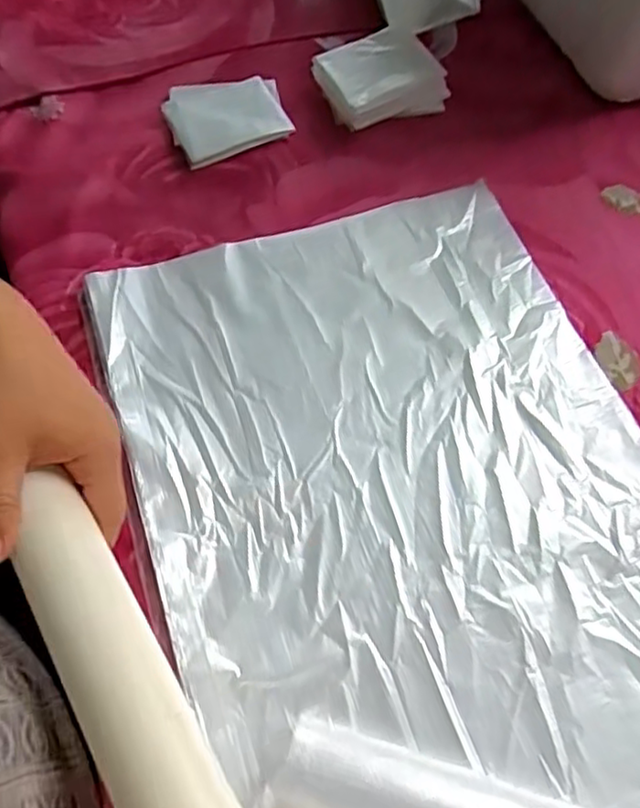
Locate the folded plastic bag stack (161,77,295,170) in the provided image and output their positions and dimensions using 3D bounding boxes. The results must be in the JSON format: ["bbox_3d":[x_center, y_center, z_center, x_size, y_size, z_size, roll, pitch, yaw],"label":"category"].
[{"bbox_3d":[-0.072,-0.224,0.507,0.089,0.019,0.073,-18,64,-10],"label":"folded plastic bag stack"}]

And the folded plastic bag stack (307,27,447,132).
[{"bbox_3d":[0.046,-0.254,0.514,0.085,0.037,0.068,-23,65,-13],"label":"folded plastic bag stack"}]

